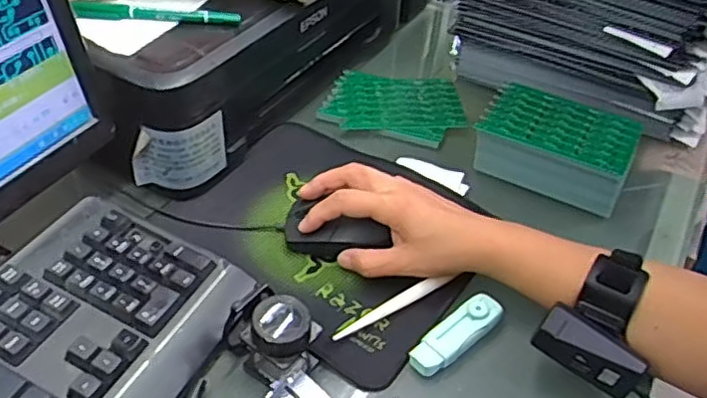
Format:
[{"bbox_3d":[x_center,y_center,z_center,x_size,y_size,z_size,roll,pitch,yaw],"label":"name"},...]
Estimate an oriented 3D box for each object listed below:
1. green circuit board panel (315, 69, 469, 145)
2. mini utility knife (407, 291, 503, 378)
[{"bbox_3d":[0.043,-0.095,0.680,0.141,0.008,0.101,14,45,13],"label":"green circuit board panel"},{"bbox_3d":[0.074,0.095,0.478,0.079,0.014,0.027,-31,52,-32],"label":"mini utility knife"}]

